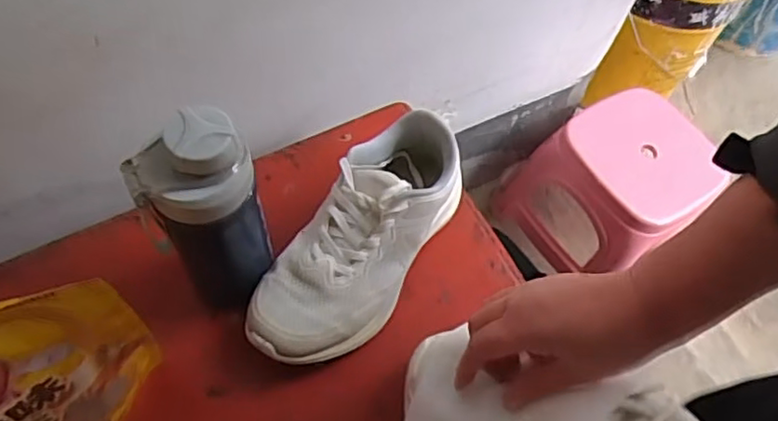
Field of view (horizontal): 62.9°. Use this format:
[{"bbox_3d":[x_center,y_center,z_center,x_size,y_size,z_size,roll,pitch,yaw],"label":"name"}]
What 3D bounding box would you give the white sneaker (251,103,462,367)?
[{"bbox_3d":[-0.020,0.025,0.528,0.095,0.080,0.236,34,65,12],"label":"white sneaker"}]

